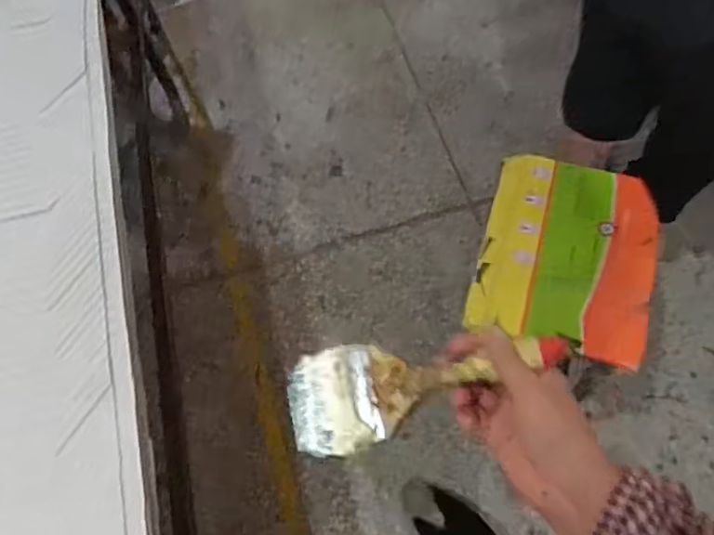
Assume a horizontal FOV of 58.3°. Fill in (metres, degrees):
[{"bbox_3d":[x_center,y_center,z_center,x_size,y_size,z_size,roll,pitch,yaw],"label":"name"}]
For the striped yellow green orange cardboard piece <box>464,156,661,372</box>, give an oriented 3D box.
[{"bbox_3d":[0.312,-0.022,0.947,0.243,0.052,0.327,16,64,7],"label":"striped yellow green orange cardboard piece"}]

